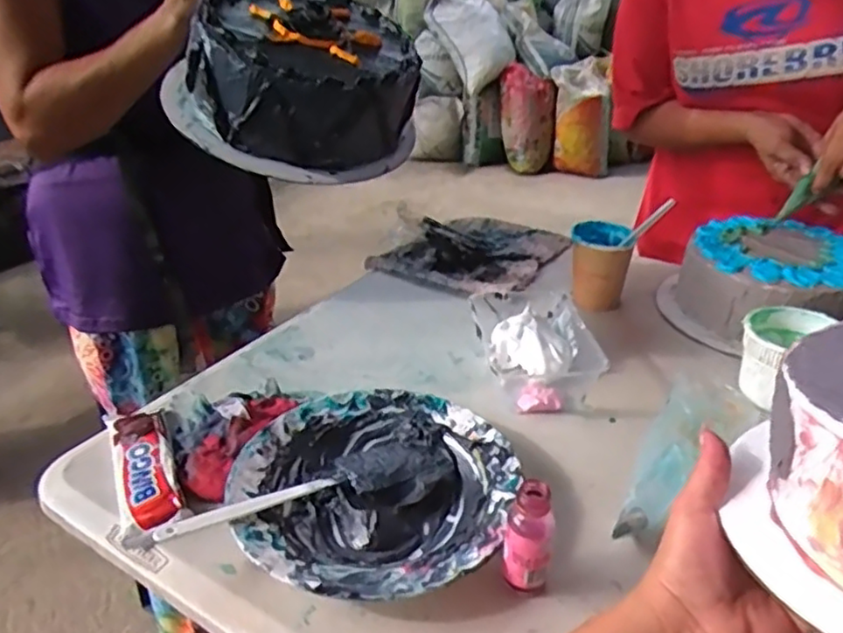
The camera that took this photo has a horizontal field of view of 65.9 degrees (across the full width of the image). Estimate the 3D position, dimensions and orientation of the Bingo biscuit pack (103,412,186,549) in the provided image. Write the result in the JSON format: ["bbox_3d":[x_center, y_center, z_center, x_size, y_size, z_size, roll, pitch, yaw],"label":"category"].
[{"bbox_3d":[-0.230,0.127,0.541,0.046,0.019,0.151,-14,32,-22],"label":"Bingo biscuit pack"}]

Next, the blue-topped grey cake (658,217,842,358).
[{"bbox_3d":[0.407,-0.042,0.777,0.202,0.092,0.172,3,29,6],"label":"blue-topped grey cake"}]

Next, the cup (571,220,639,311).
[{"bbox_3d":[0.224,-0.066,0.821,0.073,0.089,0.081,7,30,12],"label":"cup"}]

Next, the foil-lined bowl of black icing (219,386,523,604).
[{"bbox_3d":[-0.038,0.138,0.521,0.214,0.036,0.220,0,29,0],"label":"foil-lined bowl of black icing"}]

